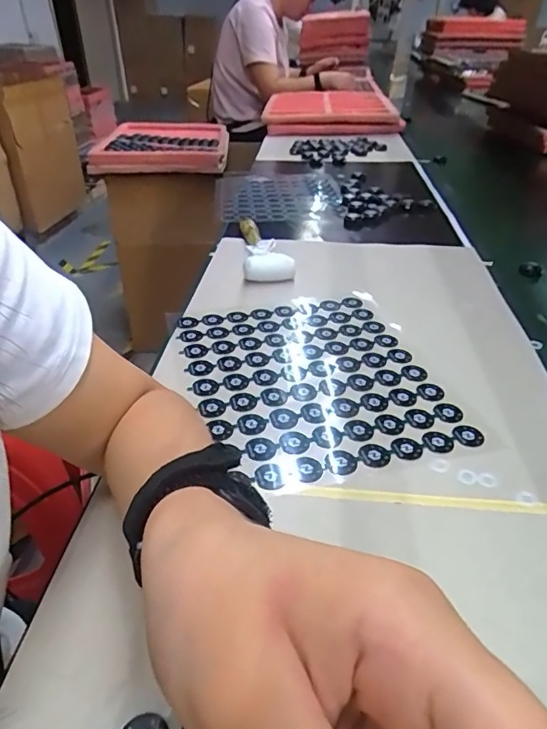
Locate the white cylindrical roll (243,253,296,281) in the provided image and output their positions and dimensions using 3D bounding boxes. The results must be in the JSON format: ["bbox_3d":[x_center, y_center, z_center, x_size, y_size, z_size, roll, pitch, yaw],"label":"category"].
[{"bbox_3d":[-0.005,-0.122,0.635,0.064,0.027,0.027,1,35,0],"label":"white cylindrical roll"}]

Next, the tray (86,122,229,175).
[{"bbox_3d":[-0.367,-0.729,1.679,0.413,0.060,0.582,-1,35,-3],"label":"tray"}]

